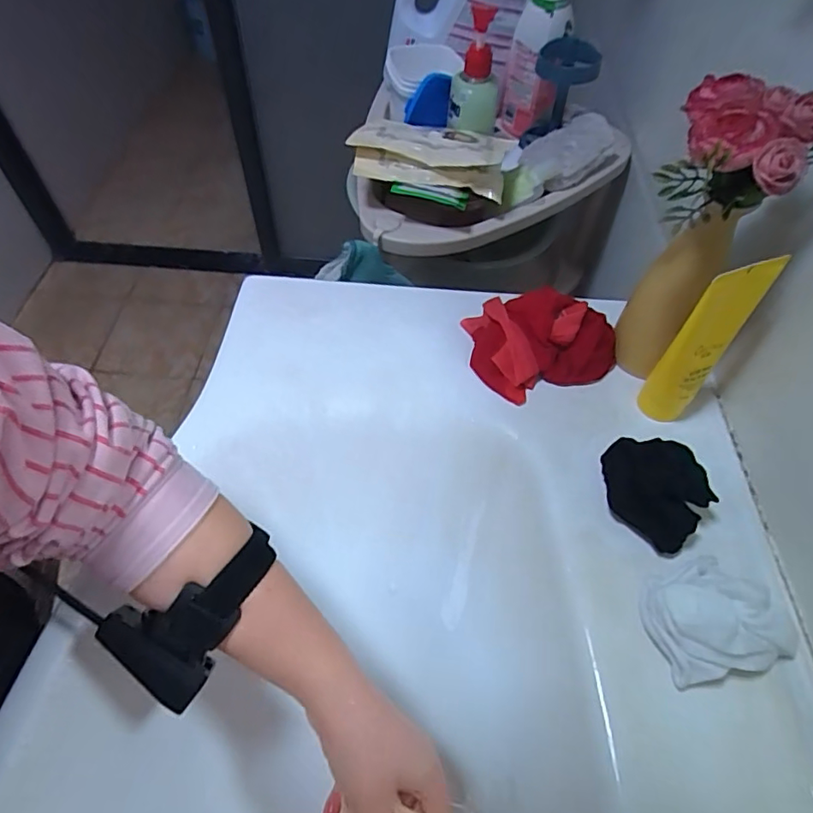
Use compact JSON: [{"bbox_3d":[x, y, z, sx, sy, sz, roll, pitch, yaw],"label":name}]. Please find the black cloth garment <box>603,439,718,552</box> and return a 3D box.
[{"bbox_3d":[0.182,0.058,0.401,0.077,0.041,0.066,38,62,16],"label":"black cloth garment"}]

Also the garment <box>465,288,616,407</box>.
[{"bbox_3d":[0.123,-0.060,0.483,0.125,0.049,0.101,-1,59,-8],"label":"garment"}]

